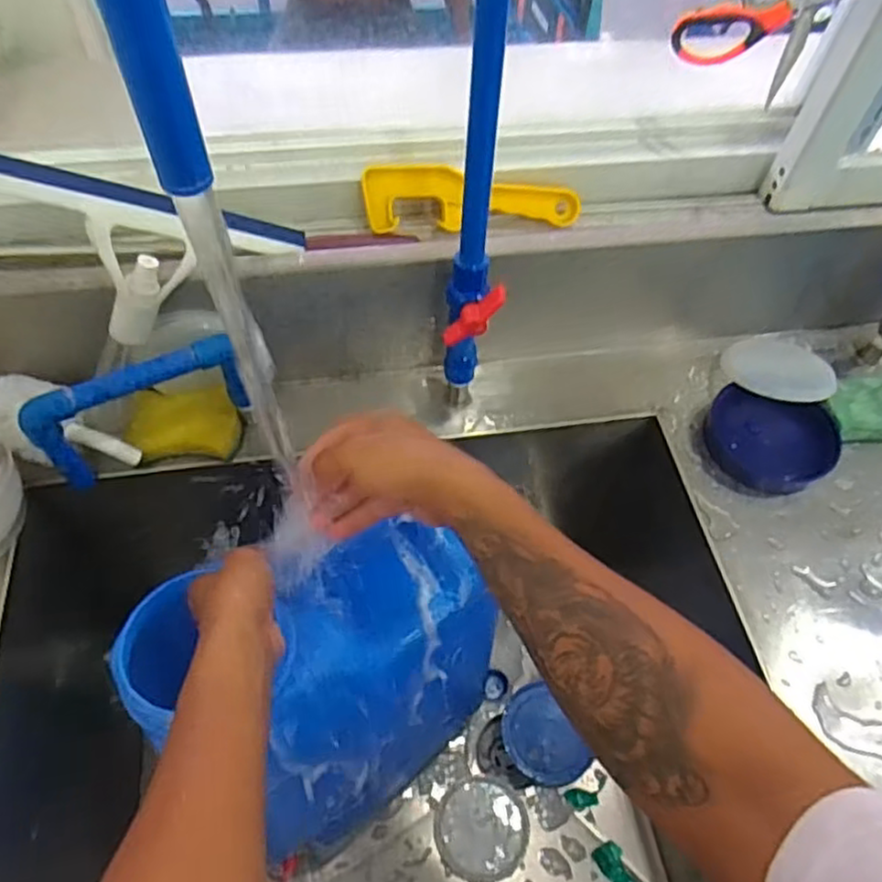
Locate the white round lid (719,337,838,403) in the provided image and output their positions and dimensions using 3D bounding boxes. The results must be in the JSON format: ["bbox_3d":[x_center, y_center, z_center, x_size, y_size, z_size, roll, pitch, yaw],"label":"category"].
[{"bbox_3d":[0.349,-0.073,0.709,0.107,0.016,0.075,14,70,5],"label":"white round lid"}]

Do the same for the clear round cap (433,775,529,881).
[{"bbox_3d":[0.048,0.461,0.818,0.108,0.005,0.108,2,56,-2],"label":"clear round cap"}]

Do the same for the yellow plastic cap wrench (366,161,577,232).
[{"bbox_3d":[0.028,-0.221,0.635,0.199,0.057,0.025,-3,26,-17],"label":"yellow plastic cap wrench"}]

